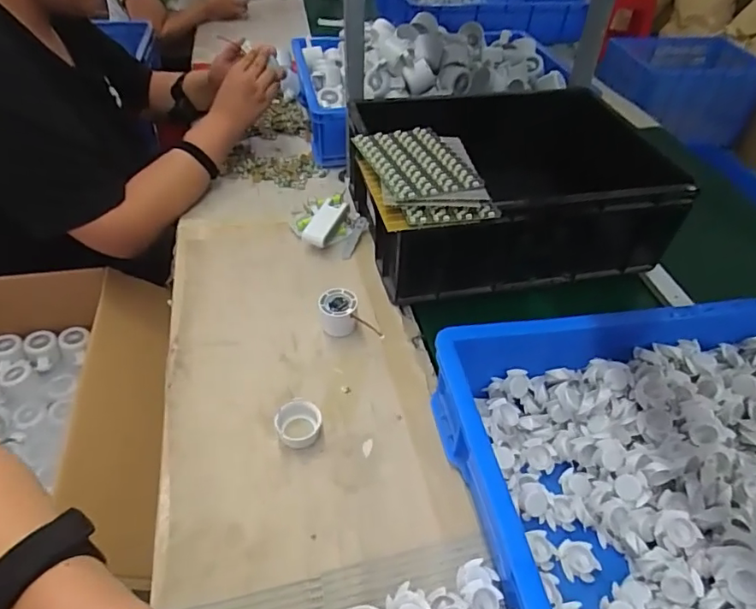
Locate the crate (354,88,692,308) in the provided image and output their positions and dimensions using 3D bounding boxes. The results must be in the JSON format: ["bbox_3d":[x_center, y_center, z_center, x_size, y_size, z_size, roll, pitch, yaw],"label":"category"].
[{"bbox_3d":[0.211,-0.193,0.896,0.520,0.183,0.380,-7,46,-14],"label":"crate"}]

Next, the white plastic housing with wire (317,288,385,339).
[{"bbox_3d":[-0.038,0.015,0.749,0.094,0.044,0.055,11,44,5],"label":"white plastic housing with wire"}]

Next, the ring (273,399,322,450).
[{"bbox_3d":[-0.095,0.143,0.635,0.055,0.022,0.050,3,44,-3],"label":"ring"}]

